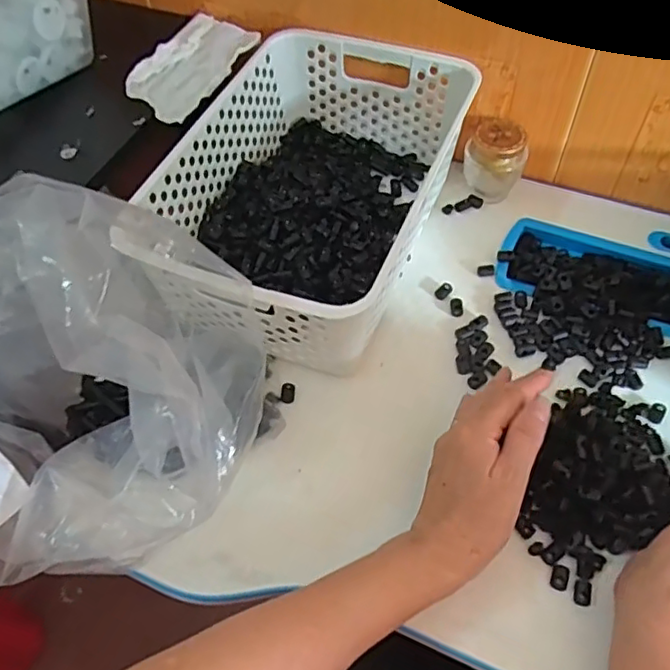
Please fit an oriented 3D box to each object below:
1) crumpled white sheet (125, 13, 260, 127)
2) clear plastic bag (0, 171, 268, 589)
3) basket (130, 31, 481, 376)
[{"bbox_3d":[-0.133,-0.249,0.564,0.081,0.009,0.146,20,59,16],"label":"crumpled white sheet"},{"bbox_3d":[-0.155,0.032,0.372,0.215,0.185,0.171,-9,56,-3],"label":"clear plastic bag"},{"bbox_3d":[-0.016,-0.133,0.553,0.209,0.111,0.318,17,58,14],"label":"basket"}]

